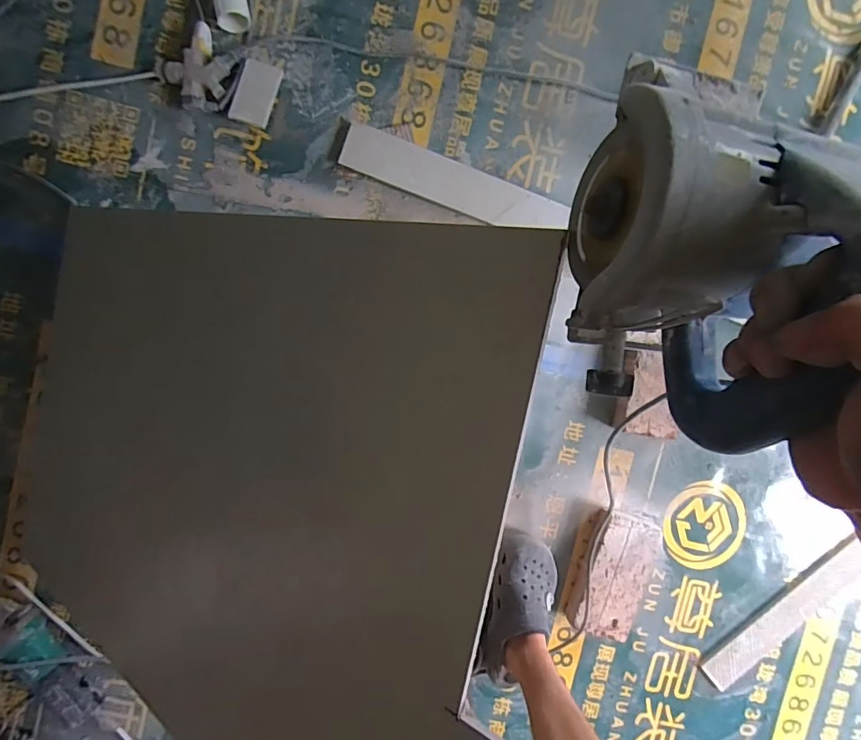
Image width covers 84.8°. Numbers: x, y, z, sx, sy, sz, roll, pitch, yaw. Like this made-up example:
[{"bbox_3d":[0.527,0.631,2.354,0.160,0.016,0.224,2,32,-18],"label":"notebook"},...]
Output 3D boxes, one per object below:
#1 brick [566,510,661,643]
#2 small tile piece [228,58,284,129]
[{"bbox_3d":[0.336,0.372,0.861,0.132,0.053,0.222,12,95,-4],"label":"brick"},{"bbox_3d":[-0.287,-0.456,0.779,0.061,0.010,0.101,19,94,-5],"label":"small tile piece"}]

